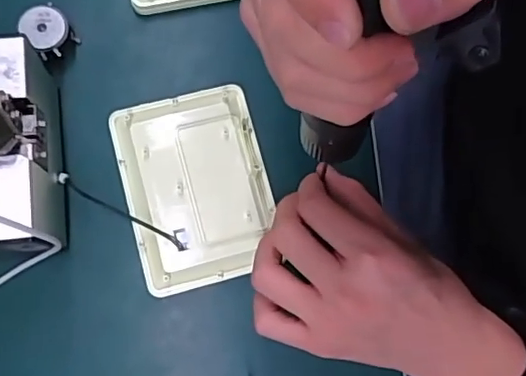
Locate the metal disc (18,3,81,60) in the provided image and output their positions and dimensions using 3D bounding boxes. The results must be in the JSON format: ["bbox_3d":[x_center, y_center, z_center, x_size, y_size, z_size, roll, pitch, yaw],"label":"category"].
[{"bbox_3d":[-0.154,-0.112,0.406,0.032,0.029,0.031,43,80,5],"label":"metal disc"}]

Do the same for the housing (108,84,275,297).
[{"bbox_3d":[-0.047,-0.002,0.394,0.097,0.016,0.133,-14,80,-6],"label":"housing"}]

